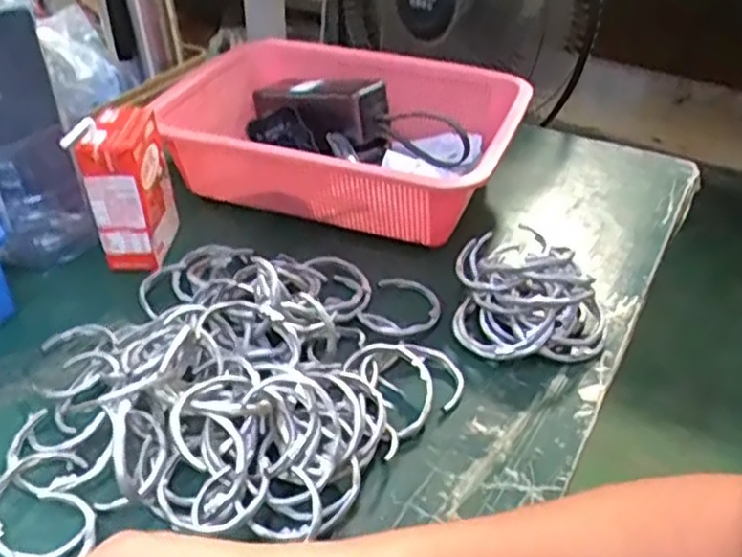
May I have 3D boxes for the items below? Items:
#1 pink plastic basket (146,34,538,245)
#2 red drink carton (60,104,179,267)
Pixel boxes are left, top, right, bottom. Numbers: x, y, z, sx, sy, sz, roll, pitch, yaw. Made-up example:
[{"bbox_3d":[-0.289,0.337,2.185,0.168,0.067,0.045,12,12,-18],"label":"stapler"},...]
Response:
[{"bbox_3d":[-0.028,-0.141,0.639,0.306,0.091,0.224,15,39,18],"label":"pink plastic basket"},{"bbox_3d":[-0.183,-0.066,0.545,0.043,0.114,0.073,3,37,4],"label":"red drink carton"}]

